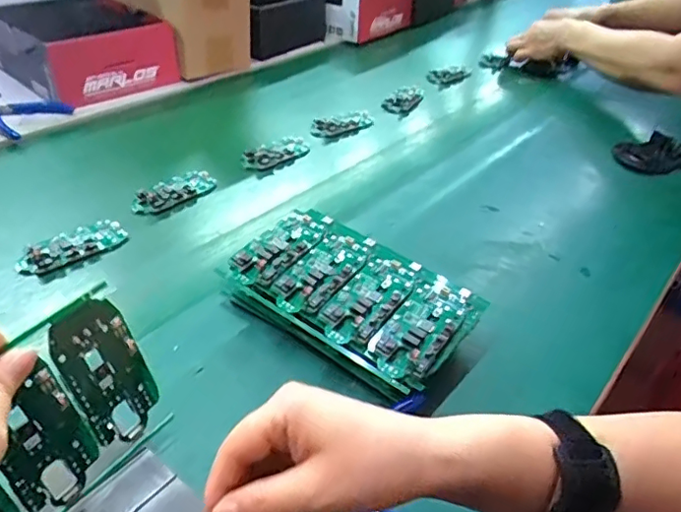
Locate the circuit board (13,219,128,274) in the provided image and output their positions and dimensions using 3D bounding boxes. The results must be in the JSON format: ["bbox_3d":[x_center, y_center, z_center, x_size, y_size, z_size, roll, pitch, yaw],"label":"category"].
[{"bbox_3d":[-0.258,-0.007,0.541,0.042,0.016,0.099,33,47,29],"label":"circuit board"}]

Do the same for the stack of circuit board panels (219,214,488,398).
[{"bbox_3d":[0.007,0.038,0.479,0.194,0.051,0.123,29,45,26],"label":"stack of circuit board panels"}]

